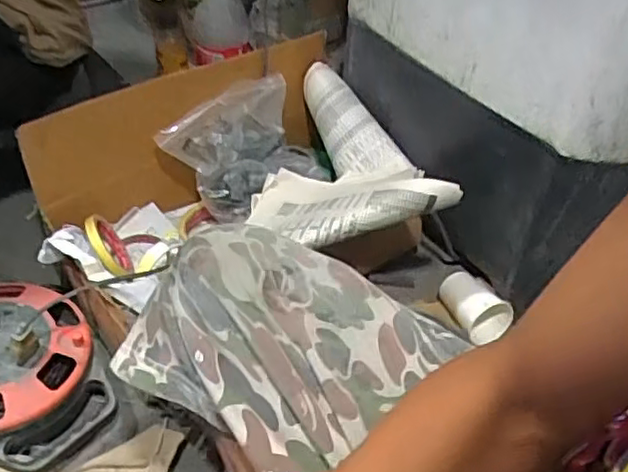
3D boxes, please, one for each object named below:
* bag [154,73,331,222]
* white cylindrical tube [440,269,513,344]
[{"bbox_3d":[-0.092,-0.123,0.919,0.233,0.150,0.104,-19,51,-24],"label":"bag"},{"bbox_3d":[0.224,0.091,0.911,0.070,0.068,0.099,-21,52,-25],"label":"white cylindrical tube"}]

